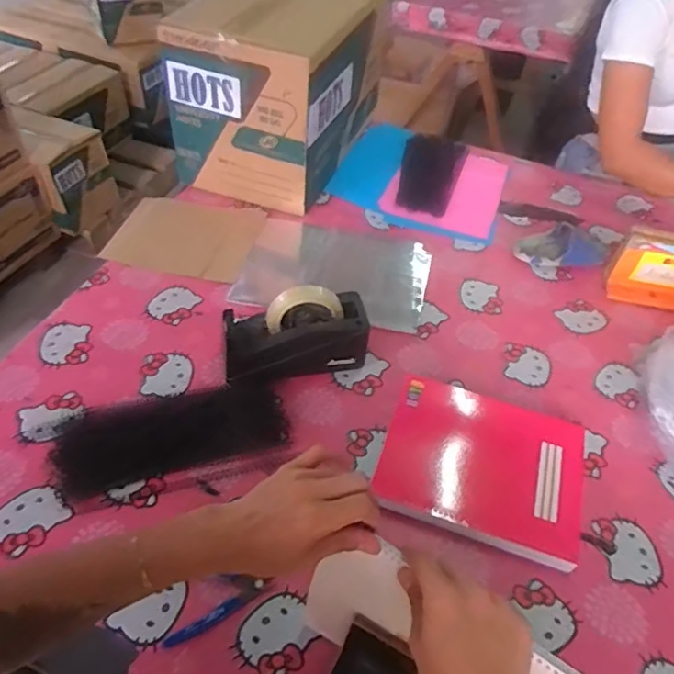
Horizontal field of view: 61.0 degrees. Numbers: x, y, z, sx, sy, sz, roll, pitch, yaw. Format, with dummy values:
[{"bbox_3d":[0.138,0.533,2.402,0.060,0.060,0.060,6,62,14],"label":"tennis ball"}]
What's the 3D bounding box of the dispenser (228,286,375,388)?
[{"bbox_3d":[-0.058,-0.003,0.796,0.198,0.107,0.079,-11,49,-15],"label":"dispenser"}]

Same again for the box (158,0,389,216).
[{"bbox_3d":[-0.101,-0.504,1.127,0.274,0.293,0.436,16,47,10],"label":"box"}]

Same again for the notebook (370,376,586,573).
[{"bbox_3d":[0.187,0.164,0.735,0.245,0.033,0.195,16,47,10],"label":"notebook"}]

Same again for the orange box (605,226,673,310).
[{"bbox_3d":[0.549,-0.111,0.965,0.162,0.113,0.066,6,46,1],"label":"orange box"}]

